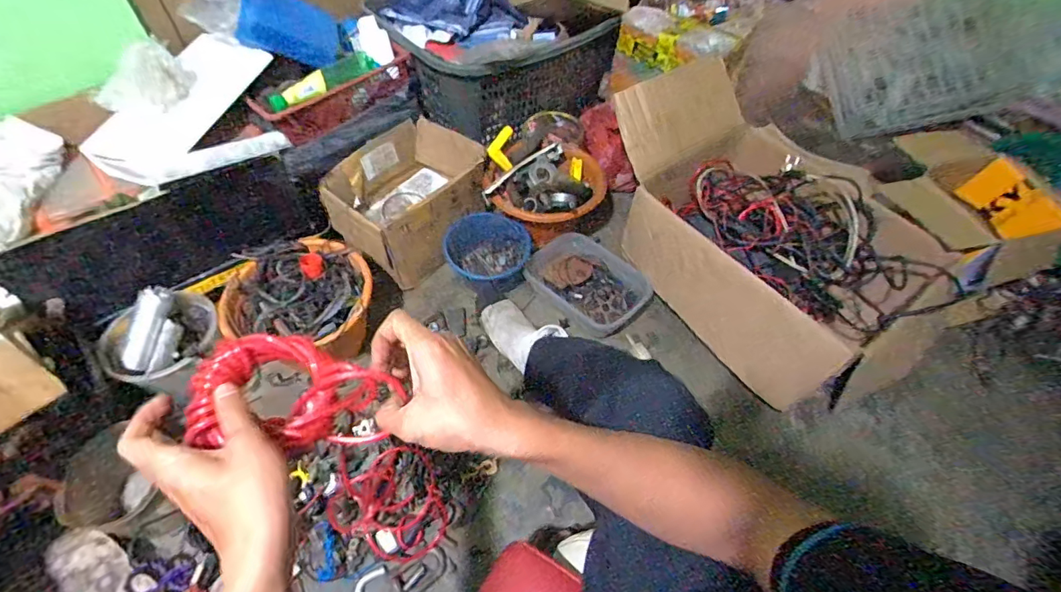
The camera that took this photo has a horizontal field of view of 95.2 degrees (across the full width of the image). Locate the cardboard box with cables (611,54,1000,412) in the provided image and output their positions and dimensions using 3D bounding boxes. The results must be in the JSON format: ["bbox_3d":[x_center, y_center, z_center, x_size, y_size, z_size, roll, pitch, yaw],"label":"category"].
[{"bbox_3d":[0.490,-0.144,0.990,0.464,0.285,0.665,-33,62,-23],"label":"cardboard box with cables"}]

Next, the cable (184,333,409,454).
[{"bbox_3d":[-0.180,0.075,0.384,0.152,0.046,0.089,0,54,-2],"label":"cable"}]

